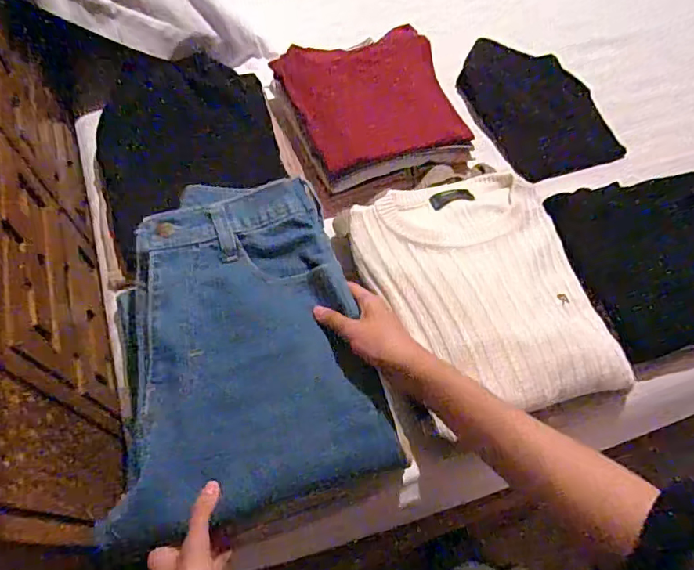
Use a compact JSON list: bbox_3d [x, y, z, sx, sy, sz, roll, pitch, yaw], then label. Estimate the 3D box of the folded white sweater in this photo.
[{"bbox_3d":[0.149,0.002,0.573,0.242,0.049,0.273,-14,62,-9],"label":"folded white sweater"}]

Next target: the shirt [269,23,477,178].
[{"bbox_3d":[0.033,-0.263,0.726,0.216,0.012,0.201,-18,74,-10],"label":"shirt"}]

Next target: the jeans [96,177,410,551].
[{"bbox_3d":[-0.101,0.047,0.476,0.223,0.068,0.291,-13,63,-8],"label":"jeans"}]

